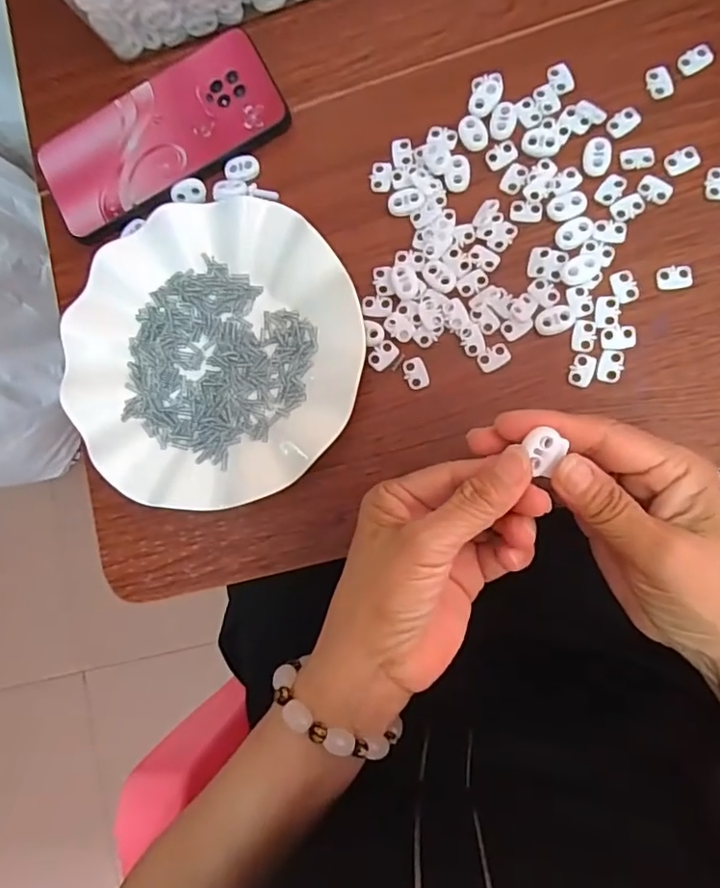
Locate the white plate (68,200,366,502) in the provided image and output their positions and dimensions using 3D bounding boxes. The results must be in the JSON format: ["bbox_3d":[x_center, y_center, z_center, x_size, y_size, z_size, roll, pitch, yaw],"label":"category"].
[{"bbox_3d":[-0.091,-0.055,0.346,0.179,0.024,0.179,-1,85,8],"label":"white plate"}]

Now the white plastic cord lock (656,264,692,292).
[{"bbox_3d":[0.180,-0.096,0.323,0.019,0.004,0.014,-7,84,8],"label":"white plastic cord lock"}]

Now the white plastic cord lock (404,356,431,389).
[{"bbox_3d":[0.034,-0.043,0.340,0.013,0.004,0.019,-19,83,6],"label":"white plastic cord lock"}]

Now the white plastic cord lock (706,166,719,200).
[{"bbox_3d":[0.206,-0.150,0.325,0.013,0.004,0.019,2,86,8],"label":"white plastic cord lock"}]

